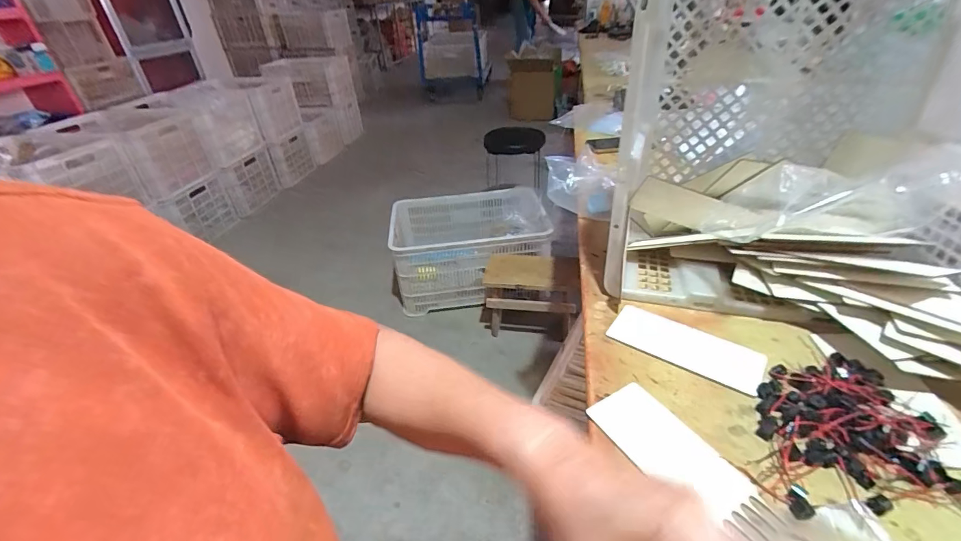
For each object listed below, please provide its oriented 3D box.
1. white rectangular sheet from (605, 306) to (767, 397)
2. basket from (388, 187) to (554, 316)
[{"bbox_3d":[0.219,0.079,0.446,0.146,0.006,0.067,24,43,32],"label":"white rectangular sheet"},{"bbox_3d":[-0.055,-0.101,1.660,0.554,0.275,0.390,-6,35,-2],"label":"basket"}]

